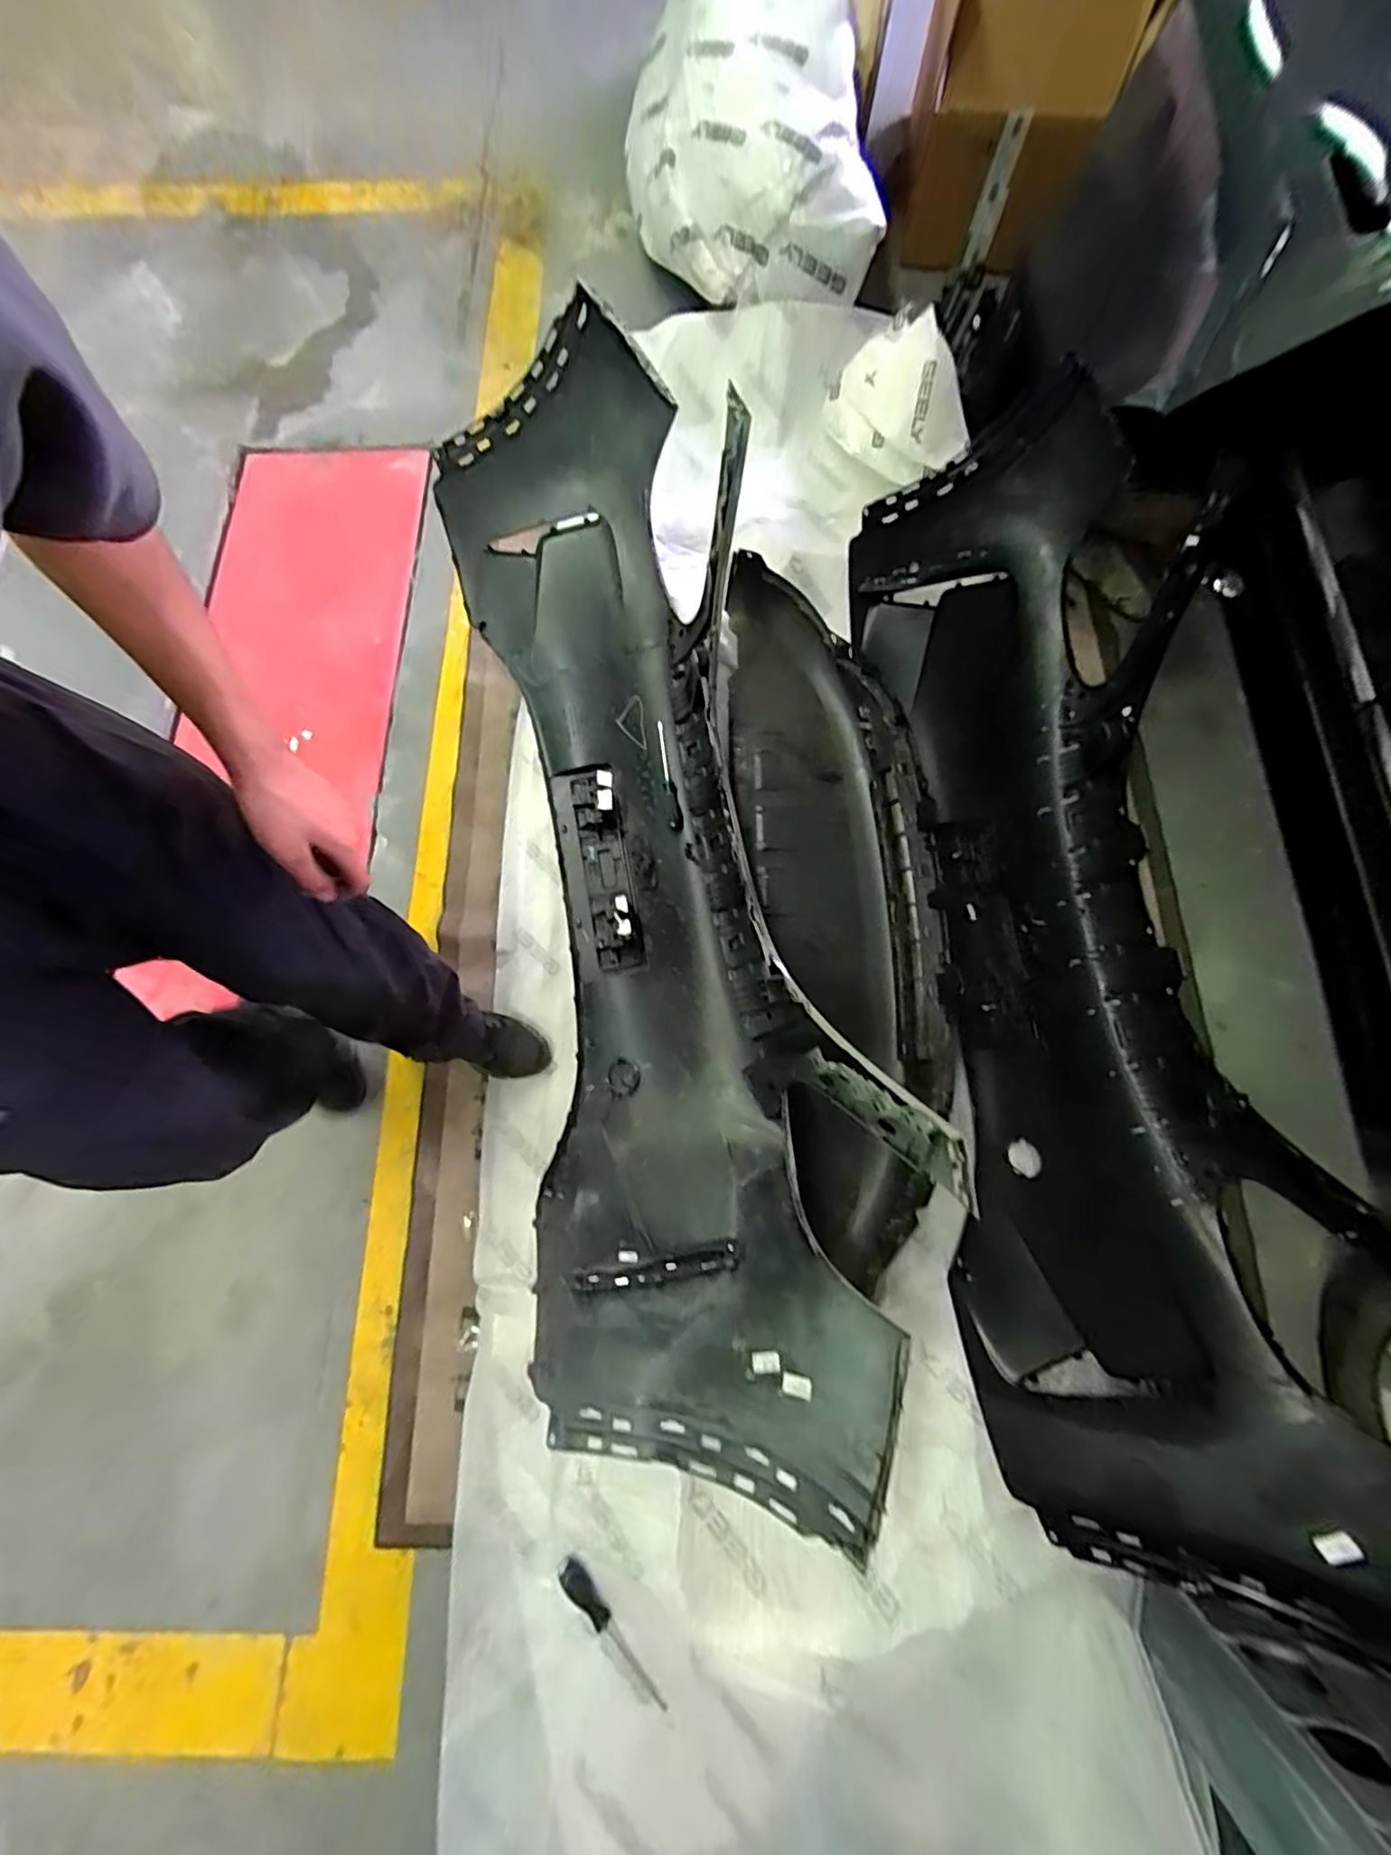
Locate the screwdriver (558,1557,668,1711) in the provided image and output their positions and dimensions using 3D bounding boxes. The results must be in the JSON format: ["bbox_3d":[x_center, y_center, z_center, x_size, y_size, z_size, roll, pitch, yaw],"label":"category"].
[{"bbox_3d":[-0.139,1.152,0.957,0.039,0.027,0.242,-43,82,-7],"label":"screwdriver"}]

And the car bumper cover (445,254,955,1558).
[{"bbox_3d":[-0.091,-0.164,1.097,0.566,0.443,1.893,-12,79,-2],"label":"car bumper cover"}]

